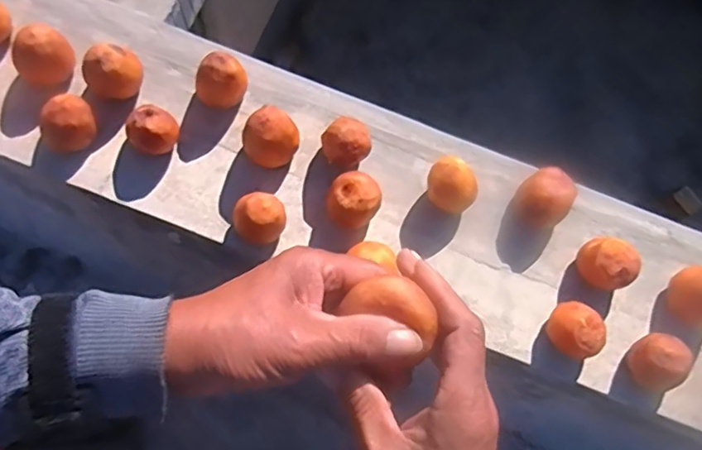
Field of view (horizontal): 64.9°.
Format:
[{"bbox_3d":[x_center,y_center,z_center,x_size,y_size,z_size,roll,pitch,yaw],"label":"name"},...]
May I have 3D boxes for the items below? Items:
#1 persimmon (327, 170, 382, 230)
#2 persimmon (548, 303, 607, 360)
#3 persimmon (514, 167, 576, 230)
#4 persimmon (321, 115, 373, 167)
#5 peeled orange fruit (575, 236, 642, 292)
[{"bbox_3d":[0.001,-0.023,0.513,0.046,0.055,0.043,1,76,-5],"label":"persimmon"},{"bbox_3d":[0.205,0.097,0.507,0.044,0.040,0.052,-11,77,-8],"label":"persimmon"},{"bbox_3d":[0.185,-0.023,0.532,0.053,0.046,0.051,1,76,-5],"label":"persimmon"},{"bbox_3d":[-0.003,-0.077,0.528,0.044,0.057,0.045,1,76,-5],"label":"persimmon"},{"bbox_3d":[0.240,0.036,0.519,0.054,0.046,0.051,1,76,-5],"label":"peeled orange fruit"}]

